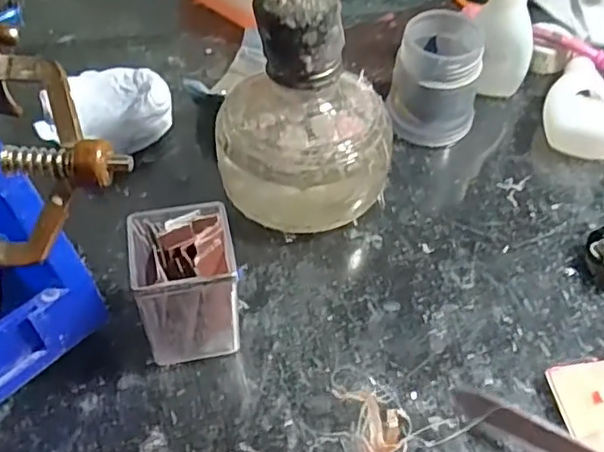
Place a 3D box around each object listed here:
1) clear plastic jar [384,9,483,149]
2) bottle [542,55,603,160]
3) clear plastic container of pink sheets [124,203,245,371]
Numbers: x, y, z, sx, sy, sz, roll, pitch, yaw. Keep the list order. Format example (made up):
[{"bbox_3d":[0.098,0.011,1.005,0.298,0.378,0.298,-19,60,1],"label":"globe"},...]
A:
[{"bbox_3d":[0.066,-0.072,0.314,0.041,0.052,0.039,-1,50,1],"label":"clear plastic jar"},{"bbox_3d":[0.141,-0.059,0.324,0.036,0.019,0.061,16,52,14],"label":"bottle"},{"bbox_3d":[-0.041,0.023,0.232,0.035,0.055,0.036,-11,51,-8],"label":"clear plastic container of pink sheets"}]

